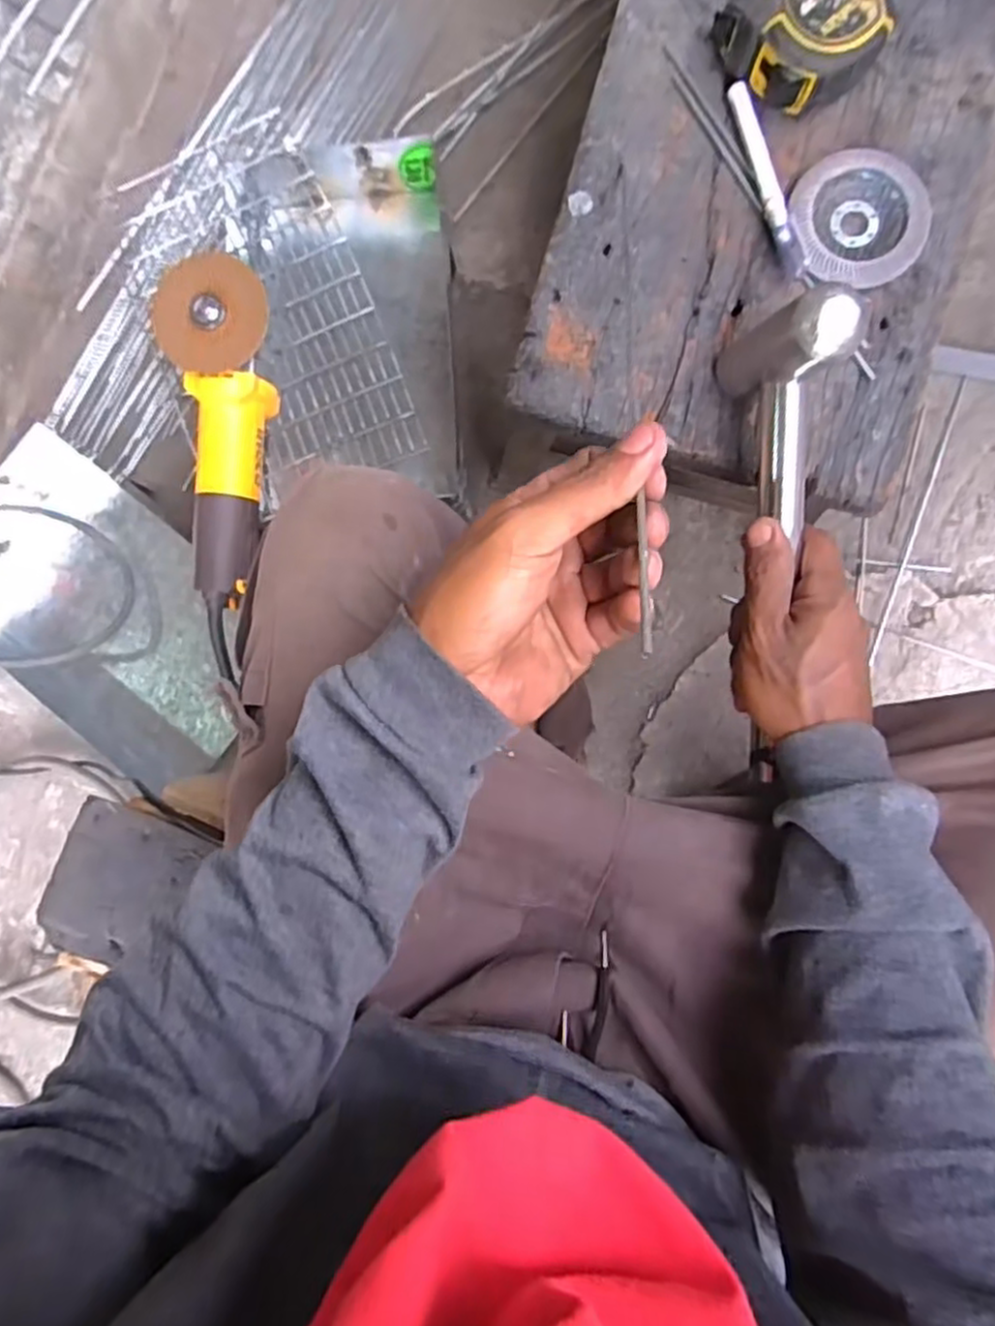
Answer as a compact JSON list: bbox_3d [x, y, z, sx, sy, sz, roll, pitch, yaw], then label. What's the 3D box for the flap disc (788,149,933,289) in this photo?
[{"bbox_3d":[0.216,-0.267,0.424,0.080,0.011,0.080,0,86,5],"label":"flap disc"}]

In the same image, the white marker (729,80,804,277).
[{"bbox_3d":[0.162,-0.291,0.421,0.014,0.008,0.122,-14,85,4],"label":"white marker"}]

